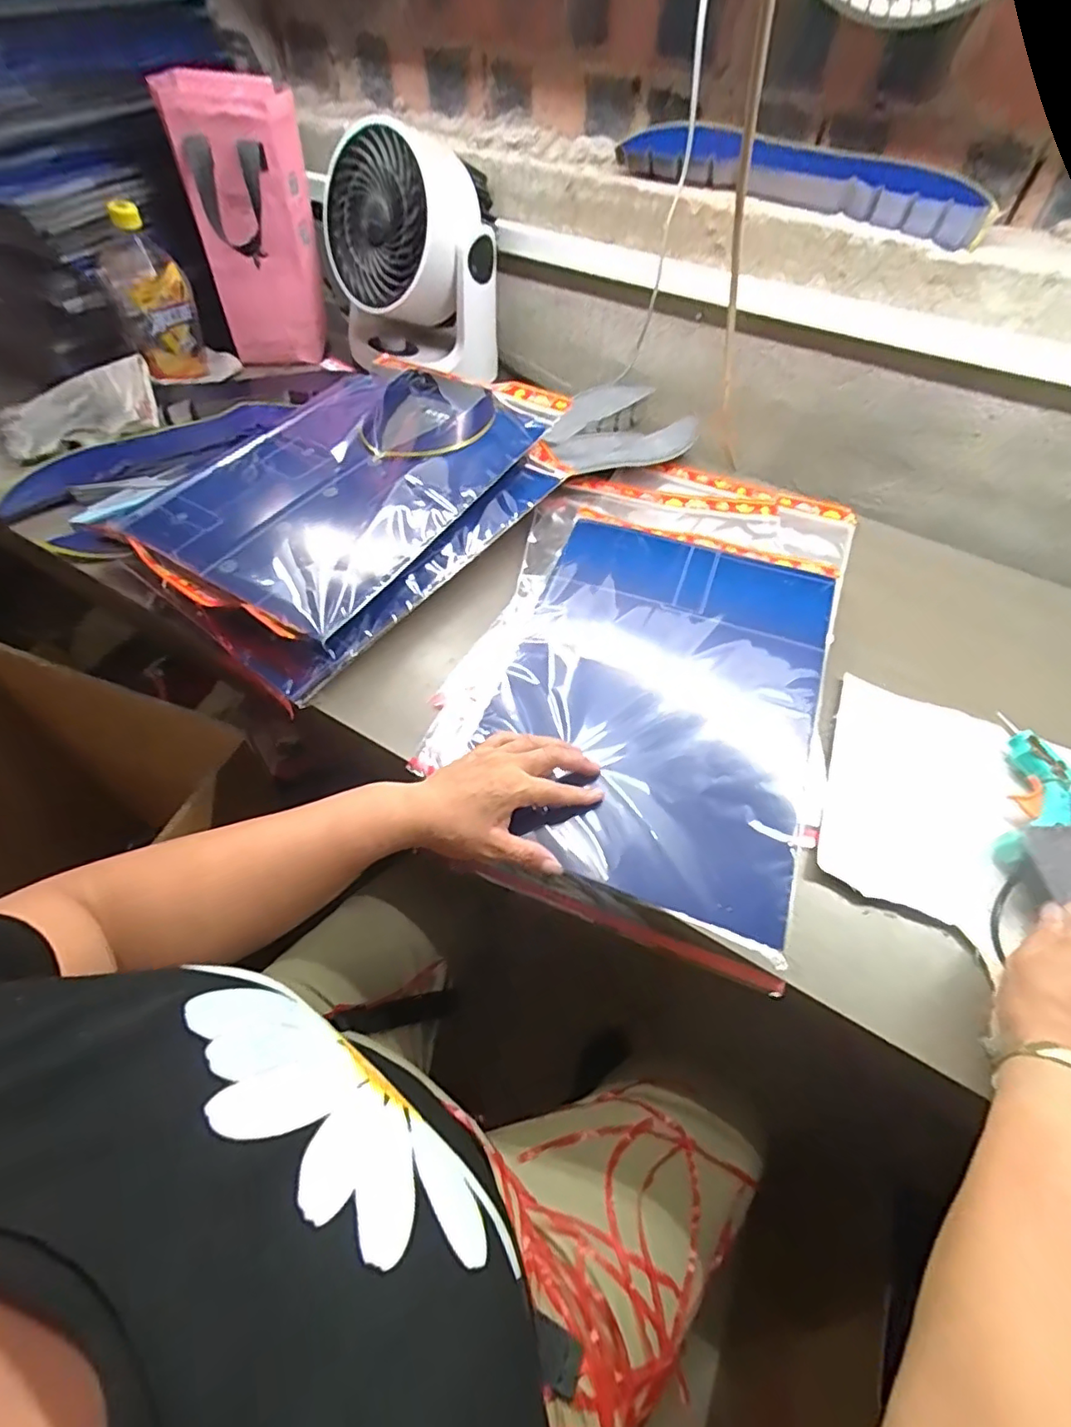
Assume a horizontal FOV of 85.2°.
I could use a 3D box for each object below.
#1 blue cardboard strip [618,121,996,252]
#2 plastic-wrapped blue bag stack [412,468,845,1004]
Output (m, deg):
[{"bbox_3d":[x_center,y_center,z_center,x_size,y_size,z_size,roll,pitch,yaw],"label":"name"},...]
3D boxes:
[{"bbox_3d":[0.292,-0.612,0.665,0.426,0.062,0.073,27,57,16],"label":"blue cardboard strip"},{"bbox_3d":[0.130,-0.090,0.603,0.334,0.052,0.608,19,55,11],"label":"plastic-wrapped blue bag stack"}]

